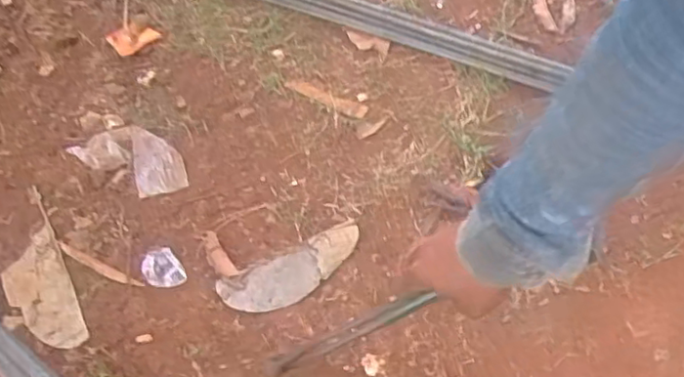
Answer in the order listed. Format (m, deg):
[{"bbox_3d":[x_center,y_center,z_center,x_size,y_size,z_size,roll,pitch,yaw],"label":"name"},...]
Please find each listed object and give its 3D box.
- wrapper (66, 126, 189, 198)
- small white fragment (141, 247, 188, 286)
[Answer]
[{"bbox_3d":[-0.253,-0.038,0.784,0.151,0.010,0.075,28,63,20],"label":"wrapper"},{"bbox_3d":[-0.194,0.085,0.690,0.038,0.010,0.053,-32,61,-17],"label":"small white fragment"}]

